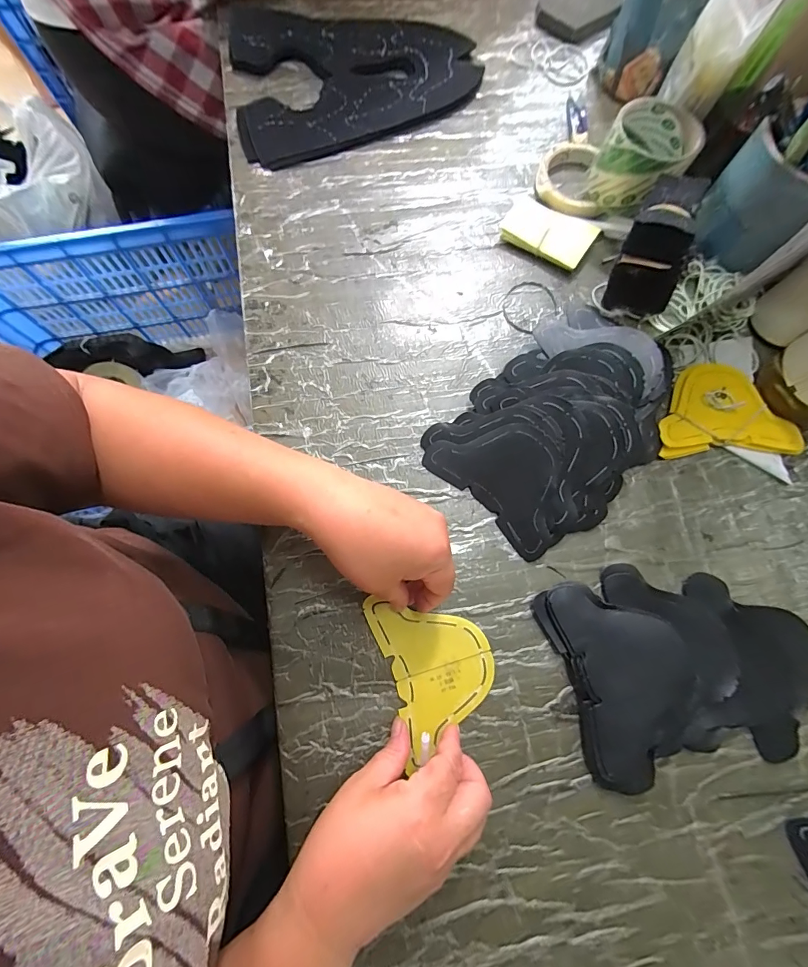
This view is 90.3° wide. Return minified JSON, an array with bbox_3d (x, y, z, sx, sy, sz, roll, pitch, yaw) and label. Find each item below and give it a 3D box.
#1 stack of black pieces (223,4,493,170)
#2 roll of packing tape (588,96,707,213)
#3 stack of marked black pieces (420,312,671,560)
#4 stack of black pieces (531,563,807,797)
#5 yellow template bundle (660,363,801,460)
[{"bbox_3d":[-0.072,-0.524,0.504,0.305,0.022,0.246,-22,76,-6],"label":"stack of black pieces"},{"bbox_3d":[0.251,-0.339,0.427,0.084,0.077,0.086,0,75,-1],"label":"roll of packing tape"},{"bbox_3d":[0.143,-0.054,0.362,0.212,0.046,0.155,-43,80,-11],"label":"stack of marked black pieces"},{"bbox_3d":[0.230,0.145,0.325,0.211,0.018,0.151,-8,75,-3],"label":"stack of black pieces"},{"bbox_3d":[0.309,-0.073,0.392,0.131,0.013,0.093,-2,75,-1],"label":"yellow template bundle"}]

